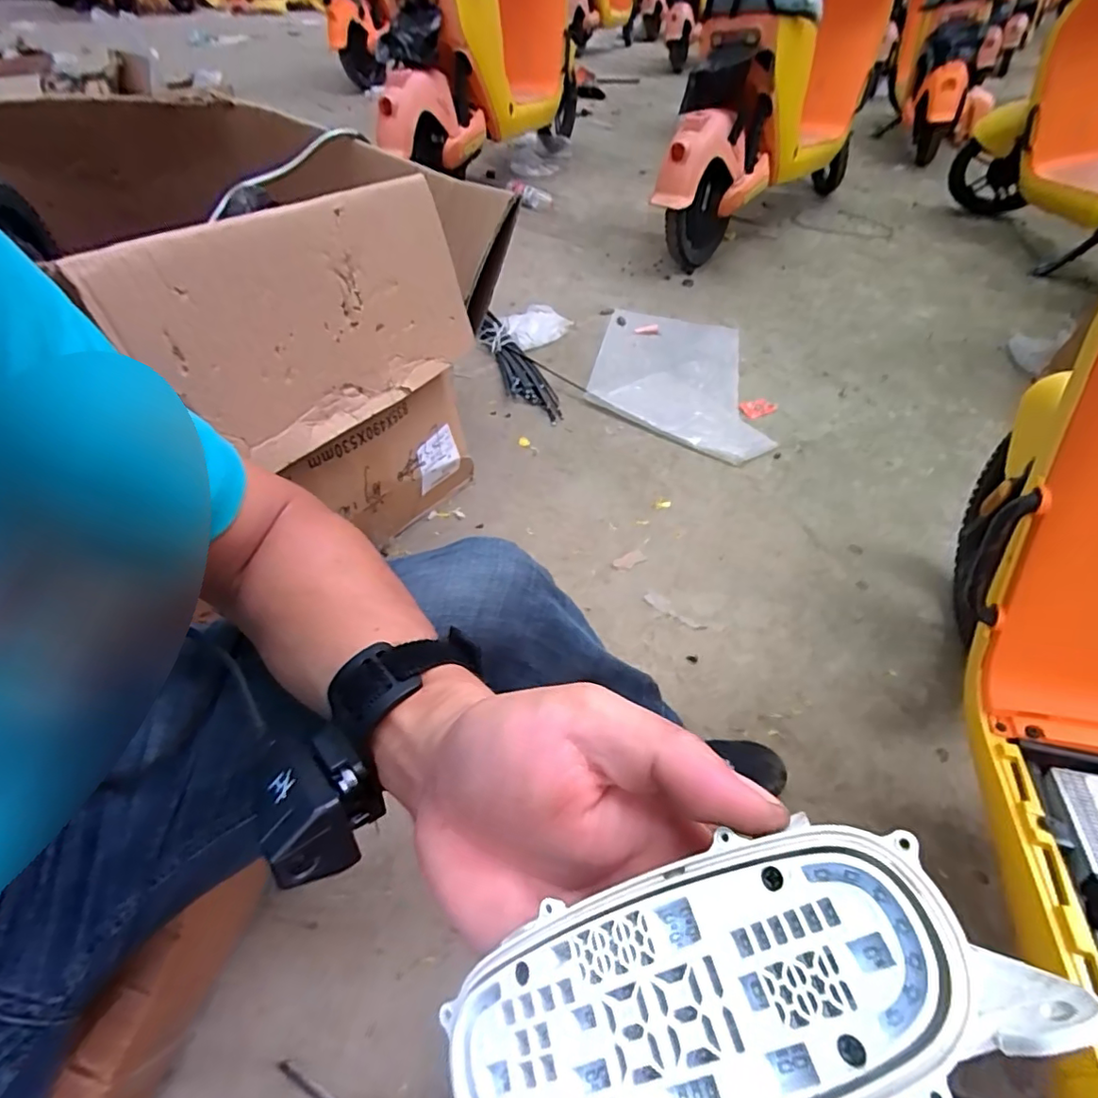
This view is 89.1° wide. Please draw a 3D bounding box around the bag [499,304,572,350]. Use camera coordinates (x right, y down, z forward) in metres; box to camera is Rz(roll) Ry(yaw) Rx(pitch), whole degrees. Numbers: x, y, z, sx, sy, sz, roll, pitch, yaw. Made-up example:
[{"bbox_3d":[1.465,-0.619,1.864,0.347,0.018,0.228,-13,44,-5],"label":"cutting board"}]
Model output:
[{"bbox_3d":[-0.045,-0.593,1.489,0.198,0.045,0.139,-30,56,-25],"label":"bag"}]

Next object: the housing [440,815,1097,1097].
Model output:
[{"bbox_3d":[0.033,0.106,0.130,0.139,0.014,0.051,-28,53,11],"label":"housing"}]

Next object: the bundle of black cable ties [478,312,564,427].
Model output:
[{"bbox_3d":[-0.088,-0.447,1.361,0.097,0.054,0.424,-21,52,-19],"label":"bundle of black cable ties"}]

